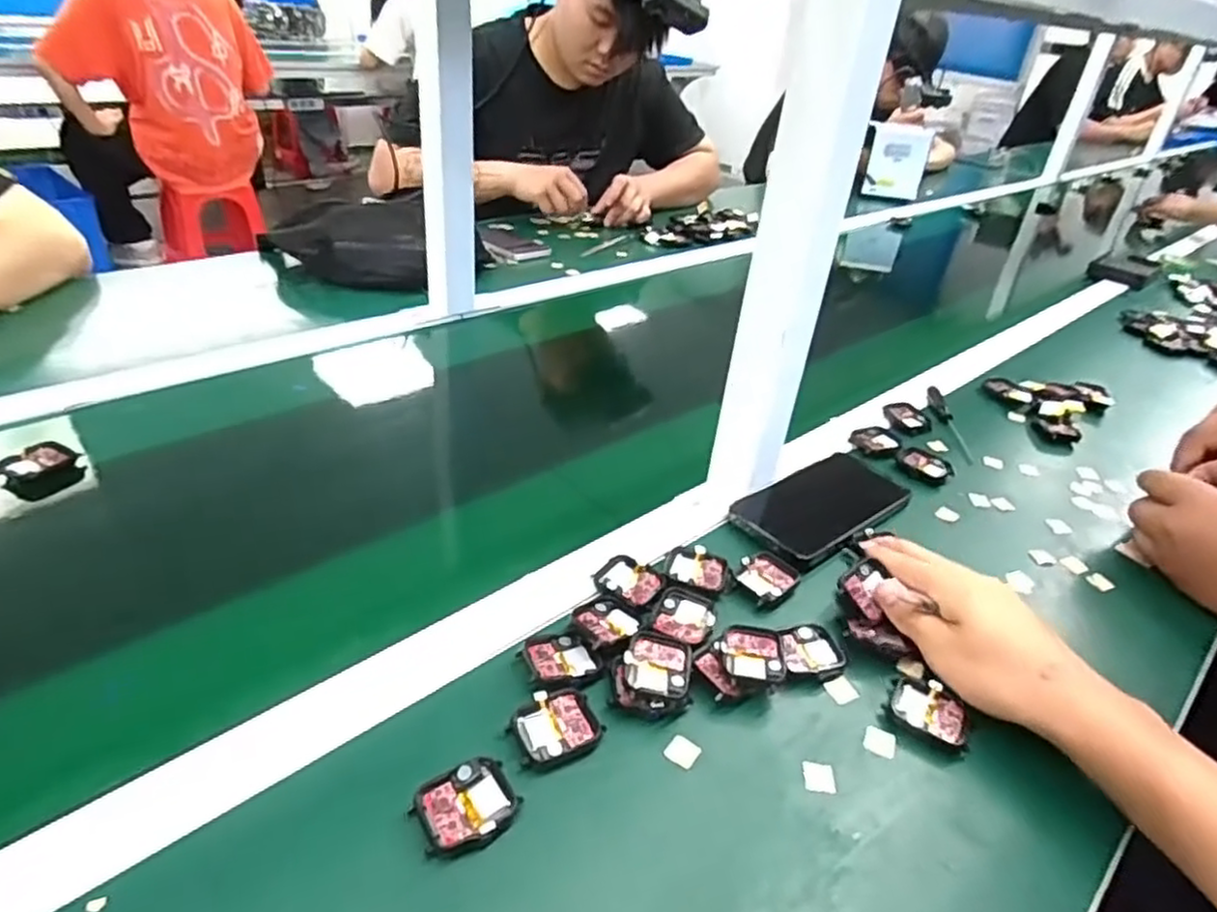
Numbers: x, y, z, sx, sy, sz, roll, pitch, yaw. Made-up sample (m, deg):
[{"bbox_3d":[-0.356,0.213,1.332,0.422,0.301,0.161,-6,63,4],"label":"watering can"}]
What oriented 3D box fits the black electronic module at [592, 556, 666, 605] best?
[{"bbox_3d":[0.014,0.085,0.484,0.045,0.004,0.039,26,39,29],"label":"black electronic module"}]

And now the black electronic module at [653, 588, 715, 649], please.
[{"bbox_3d":[0.049,0.104,0.463,0.039,0.005,0.041,18,35,19],"label":"black electronic module"}]

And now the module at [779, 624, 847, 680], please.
[{"bbox_3d":[0.128,0.124,0.452,0.038,0.009,0.038,1,33,-6],"label":"module"}]

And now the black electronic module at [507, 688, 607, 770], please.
[{"bbox_3d":[-0.028,0.148,0.387,0.047,0.012,0.037,-14,38,-27],"label":"black electronic module"}]

